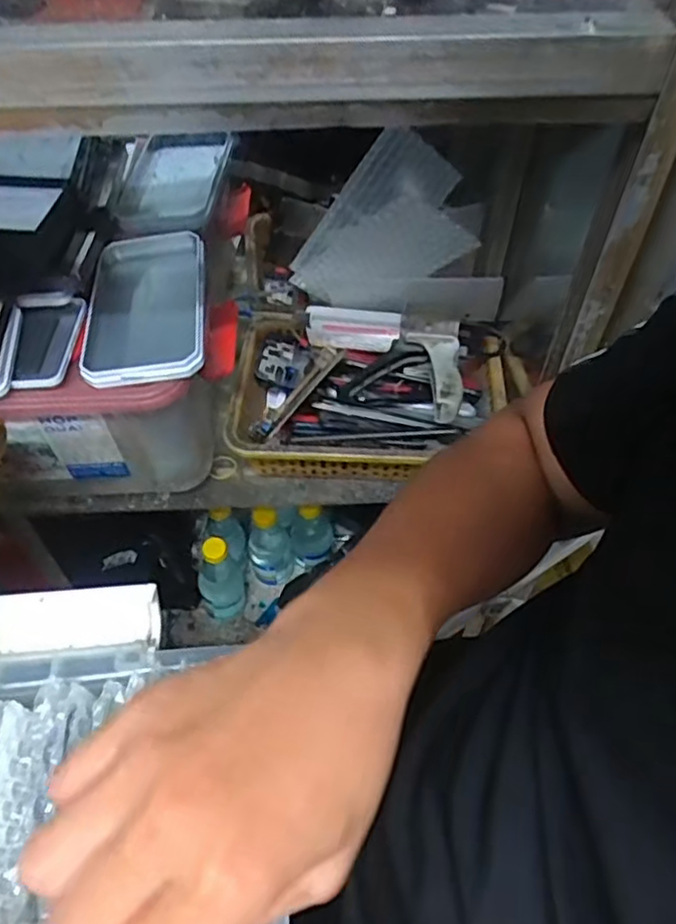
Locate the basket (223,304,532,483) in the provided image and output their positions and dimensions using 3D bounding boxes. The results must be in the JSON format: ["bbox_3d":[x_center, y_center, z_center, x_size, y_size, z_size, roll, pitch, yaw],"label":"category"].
[{"bbox_3d":[0.035,-0.067,0.635,0.277,0.111,0.169,4,52,4],"label":"basket"}]

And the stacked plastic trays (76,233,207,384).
[{"bbox_3d":[-0.164,-0.138,0.554,0.096,0.033,0.182,-3,51,-9],"label":"stacked plastic trays"}]

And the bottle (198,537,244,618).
[{"bbox_3d":[-0.172,0.157,0.932,0.063,0.175,0.068,-7,53,-5],"label":"bottle"}]

